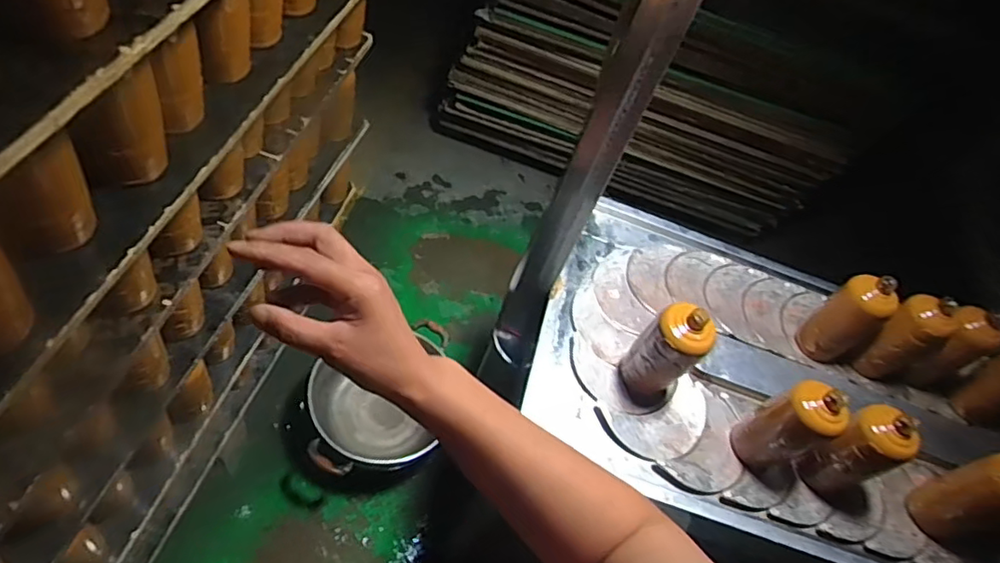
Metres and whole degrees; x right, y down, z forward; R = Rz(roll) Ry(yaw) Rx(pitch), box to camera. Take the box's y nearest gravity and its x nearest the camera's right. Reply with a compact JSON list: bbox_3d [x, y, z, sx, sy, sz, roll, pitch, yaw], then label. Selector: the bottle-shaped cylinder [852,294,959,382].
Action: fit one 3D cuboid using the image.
[{"bbox_3d":[0.694,0.099,1.039,0.094,0.189,0.080,-29,60,-22],"label":"bottle-shaped cylinder"}]

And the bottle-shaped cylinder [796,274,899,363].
[{"bbox_3d":[0.591,0.067,1.035,0.088,0.190,0.068,-5,54,-7],"label":"bottle-shaped cylinder"}]

